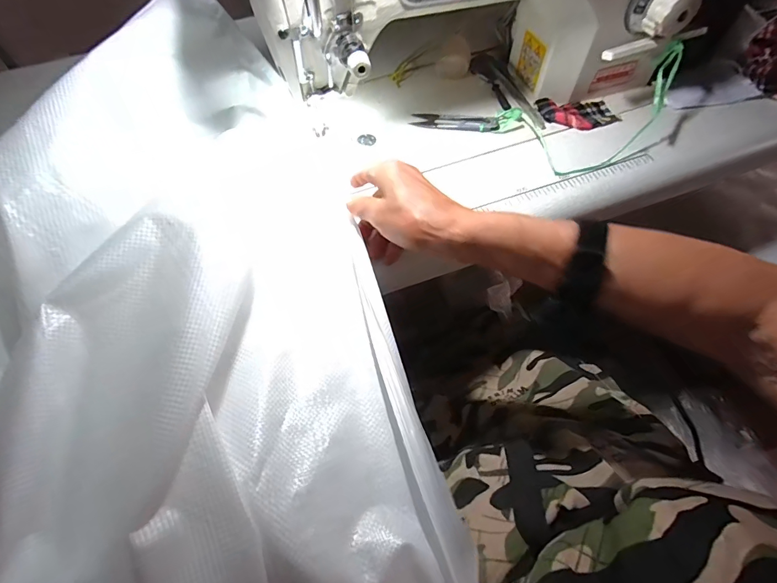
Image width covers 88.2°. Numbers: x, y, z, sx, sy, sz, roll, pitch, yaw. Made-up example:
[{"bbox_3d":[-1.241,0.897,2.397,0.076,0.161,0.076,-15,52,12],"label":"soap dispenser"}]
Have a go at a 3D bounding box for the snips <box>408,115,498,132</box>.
[{"bbox_3d":[0.077,-0.196,0.464,0.097,0.008,0.021,7,60,7],"label":"snips"}]

